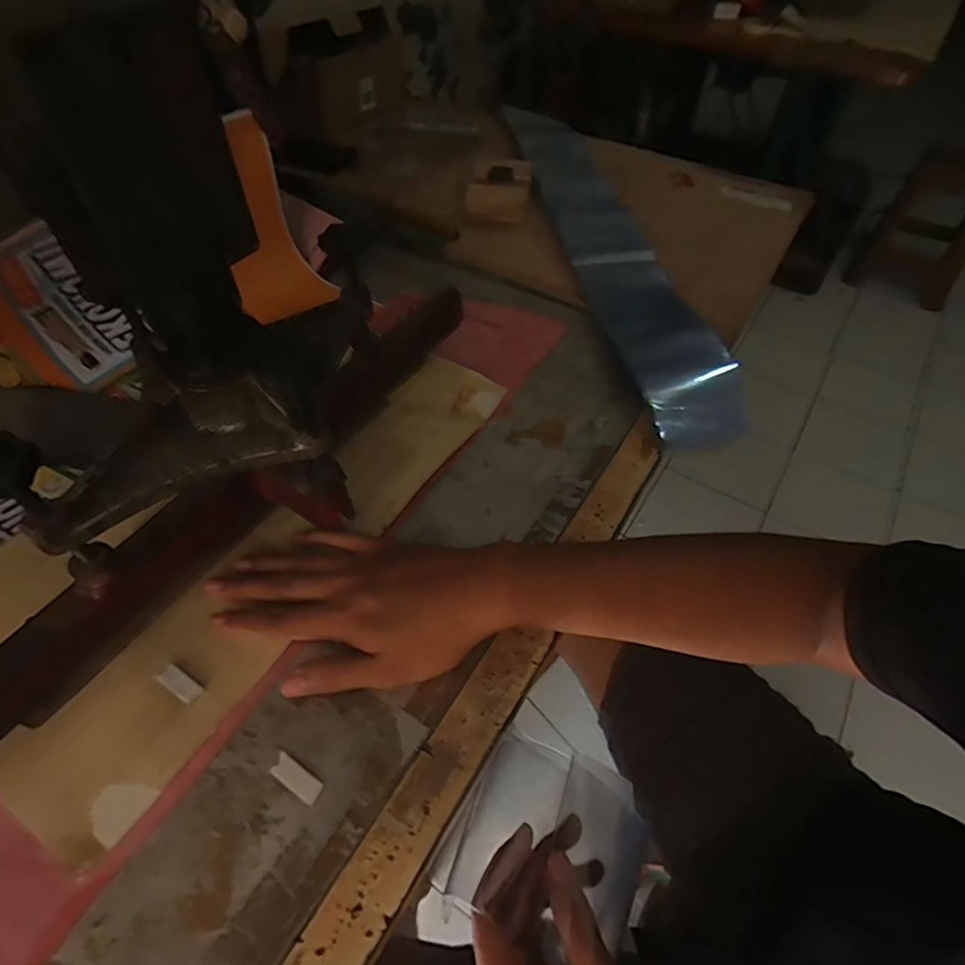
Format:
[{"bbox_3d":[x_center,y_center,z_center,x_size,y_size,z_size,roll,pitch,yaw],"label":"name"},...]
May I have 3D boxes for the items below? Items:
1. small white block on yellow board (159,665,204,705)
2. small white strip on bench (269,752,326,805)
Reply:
[{"bbox_3d":[-0.187,0.125,0.344,0.027,0.004,0.012,27,55,19],"label":"small white block on yellow board"},{"bbox_3d":[-0.105,0.169,0.316,0.031,0.006,0.012,27,55,19],"label":"small white strip on bench"}]

